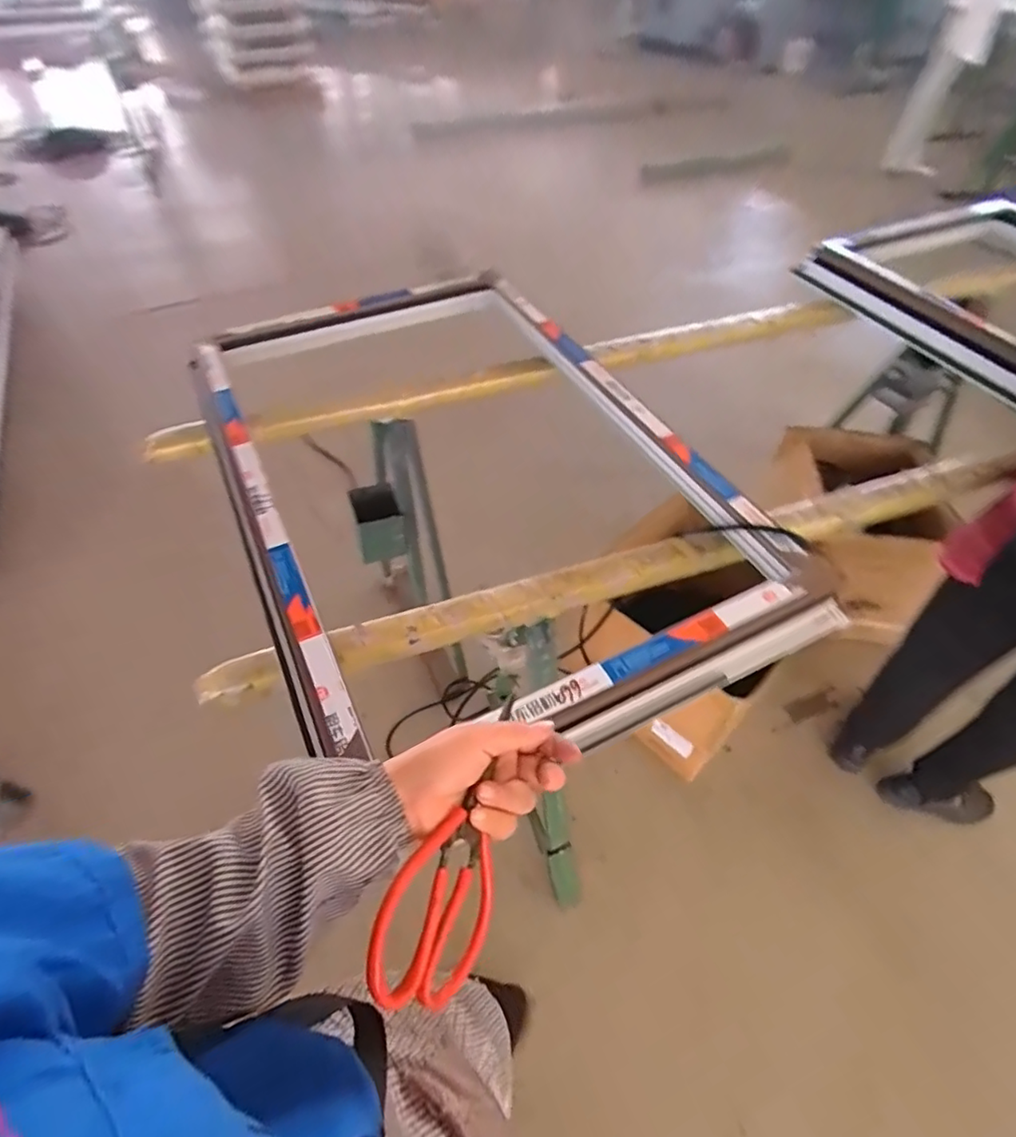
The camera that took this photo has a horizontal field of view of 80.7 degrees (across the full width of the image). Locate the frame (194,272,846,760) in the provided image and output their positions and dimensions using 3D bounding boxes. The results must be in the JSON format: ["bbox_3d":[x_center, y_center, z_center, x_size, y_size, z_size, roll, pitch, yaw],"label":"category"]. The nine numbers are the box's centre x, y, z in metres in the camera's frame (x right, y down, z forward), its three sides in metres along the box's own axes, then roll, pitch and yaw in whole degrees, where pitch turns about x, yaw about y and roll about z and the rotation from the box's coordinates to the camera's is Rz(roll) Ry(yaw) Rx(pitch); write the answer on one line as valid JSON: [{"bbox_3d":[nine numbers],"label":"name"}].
[{"bbox_3d":[-0.078,-0.176,0.948,0.611,0.103,1.001,-22,54,-18],"label":"frame"}]

